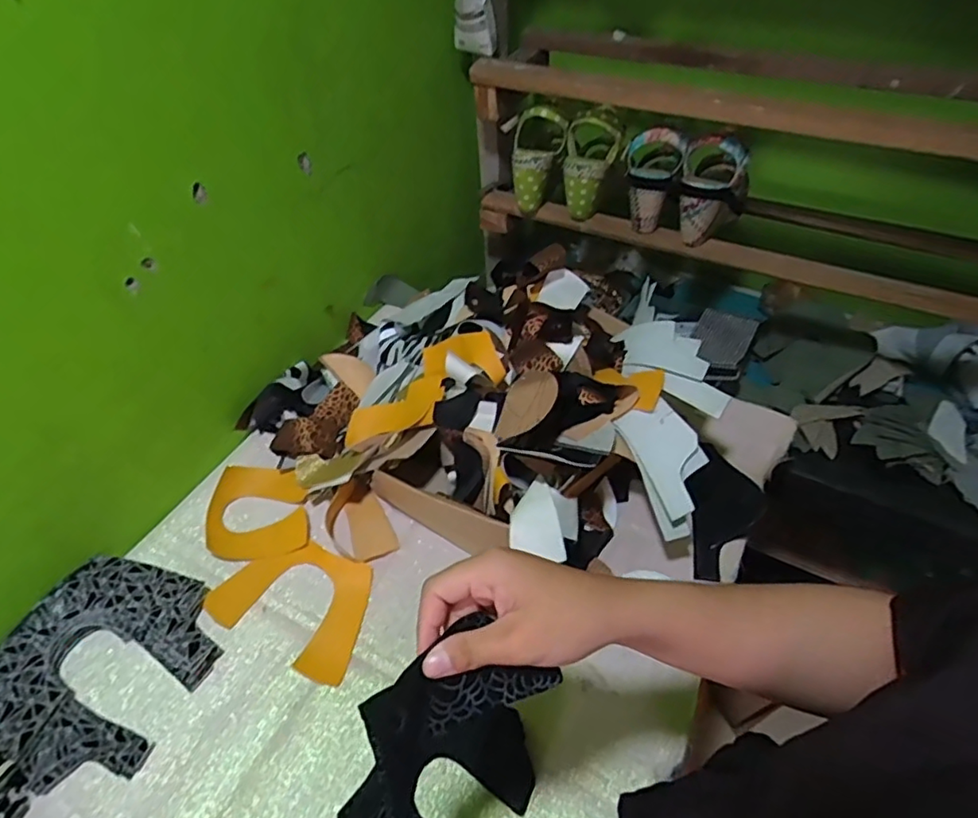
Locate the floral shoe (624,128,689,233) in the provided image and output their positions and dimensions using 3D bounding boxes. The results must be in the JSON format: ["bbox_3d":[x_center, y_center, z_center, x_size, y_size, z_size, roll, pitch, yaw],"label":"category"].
[{"bbox_3d":[0.237,-0.342,0.859,0.080,0.130,0.111,9,47,11],"label":"floral shoe"}]

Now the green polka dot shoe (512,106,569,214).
[{"bbox_3d":[0.061,-0.371,0.885,0.084,0.147,0.053,18,23,16],"label":"green polka dot shoe"}]

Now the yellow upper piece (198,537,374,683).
[{"bbox_3d":[-0.201,0.197,0.621,0.165,0.013,0.116,18,50,16],"label":"yellow upper piece"}]

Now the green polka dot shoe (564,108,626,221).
[{"bbox_3d":[0.143,-0.359,0.863,0.079,0.144,0.068,18,8,16],"label":"green polka dot shoe"}]

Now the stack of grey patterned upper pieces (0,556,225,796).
[{"bbox_3d":[-0.370,0.240,0.569,0.184,0.031,0.190,18,50,16],"label":"stack of grey patterned upper pieces"}]

